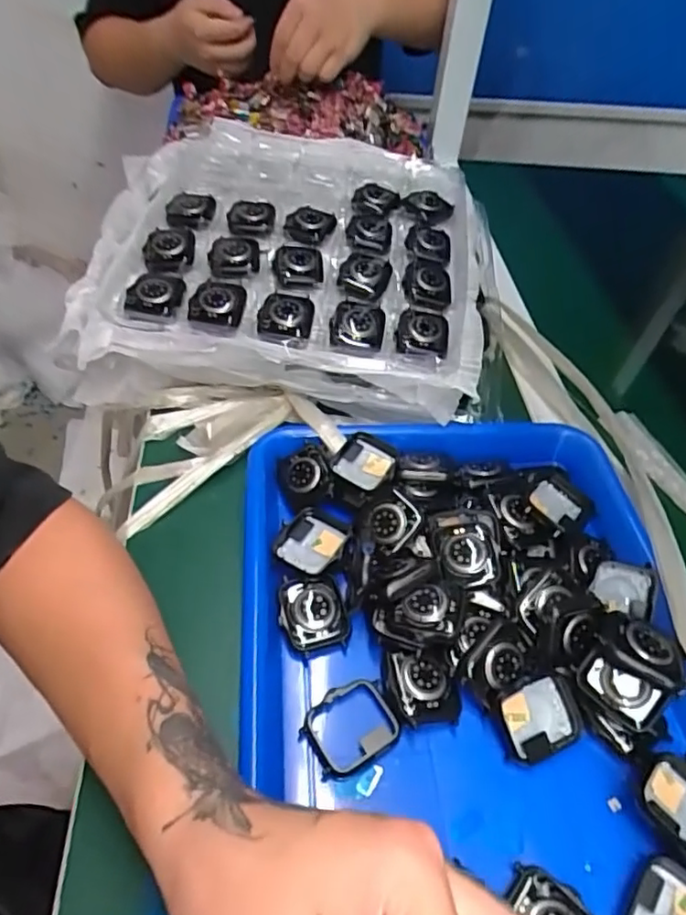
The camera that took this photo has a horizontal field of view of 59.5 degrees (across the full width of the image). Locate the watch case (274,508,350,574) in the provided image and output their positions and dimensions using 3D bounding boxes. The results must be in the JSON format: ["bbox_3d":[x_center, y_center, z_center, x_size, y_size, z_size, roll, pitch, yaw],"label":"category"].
[{"bbox_3d":[-0.019,0.051,0.367,0.039,0.006,0.040,24,50,16],"label":"watch case"}]

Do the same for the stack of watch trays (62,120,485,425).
[{"bbox_3d":[-0.046,-0.186,0.540,0.338,0.064,0.346,9,48,3],"label":"stack of watch trays"}]

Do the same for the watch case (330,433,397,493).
[{"bbox_3d":[0.015,0.004,0.407,0.038,0.009,0.042,25,51,17],"label":"watch case"}]

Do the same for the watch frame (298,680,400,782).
[{"bbox_3d":[0.004,0.140,0.311,0.046,0.012,0.040,-19,52,-21],"label":"watch frame"}]

